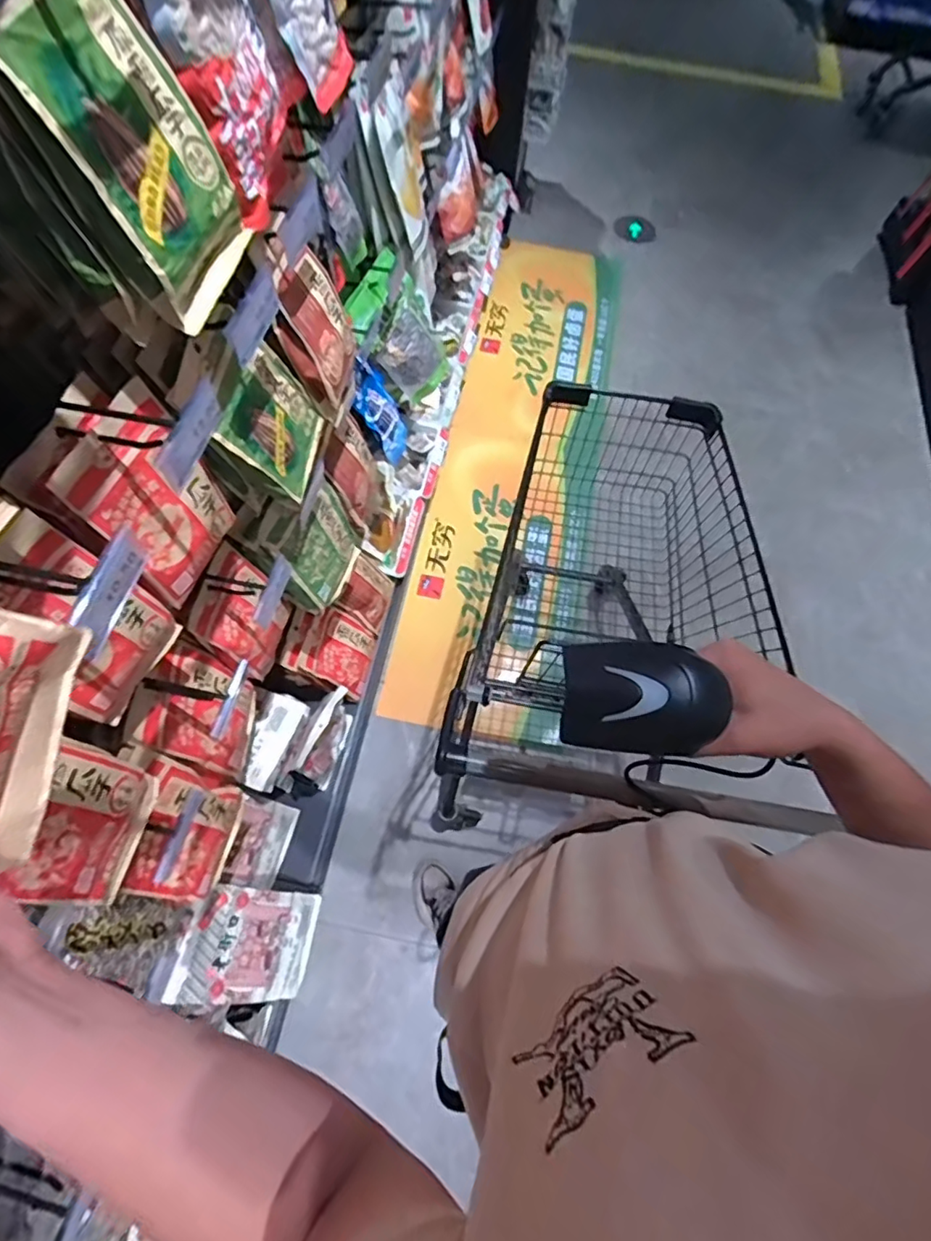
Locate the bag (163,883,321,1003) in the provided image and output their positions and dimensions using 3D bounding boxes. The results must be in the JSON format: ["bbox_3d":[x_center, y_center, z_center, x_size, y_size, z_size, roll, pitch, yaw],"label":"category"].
[{"bbox_3d":[-0.384,0.590,1.021,0.251,0.025,0.173,32,57,-38],"label":"bag"}]

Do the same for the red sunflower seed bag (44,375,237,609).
[{"bbox_3d":[-0.333,-0.128,0.612,0.046,0.206,0.142,17,67,4],"label":"red sunflower seed bag"}]

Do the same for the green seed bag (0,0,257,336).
[{"bbox_3d":[-0.243,-0.359,0.430,0.022,0.195,0.141,5,68,20],"label":"green seed bag"}]

